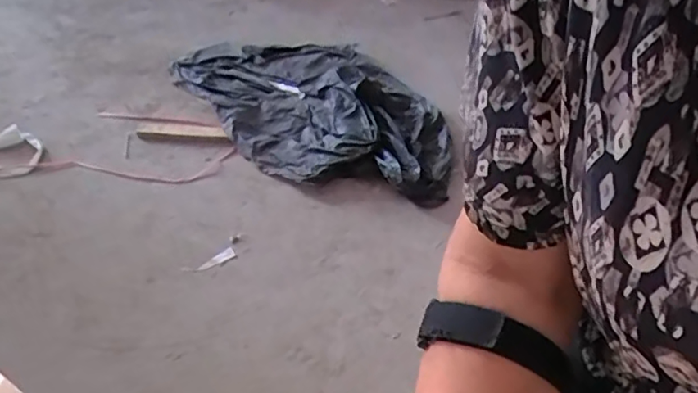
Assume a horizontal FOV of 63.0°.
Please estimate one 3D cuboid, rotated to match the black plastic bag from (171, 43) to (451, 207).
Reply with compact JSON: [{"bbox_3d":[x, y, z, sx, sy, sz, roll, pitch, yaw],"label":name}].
[{"bbox_3d":[-0.102,-0.248,1.414,0.444,0.079,0.799,-28,53,-27],"label":"black plastic bag"}]

